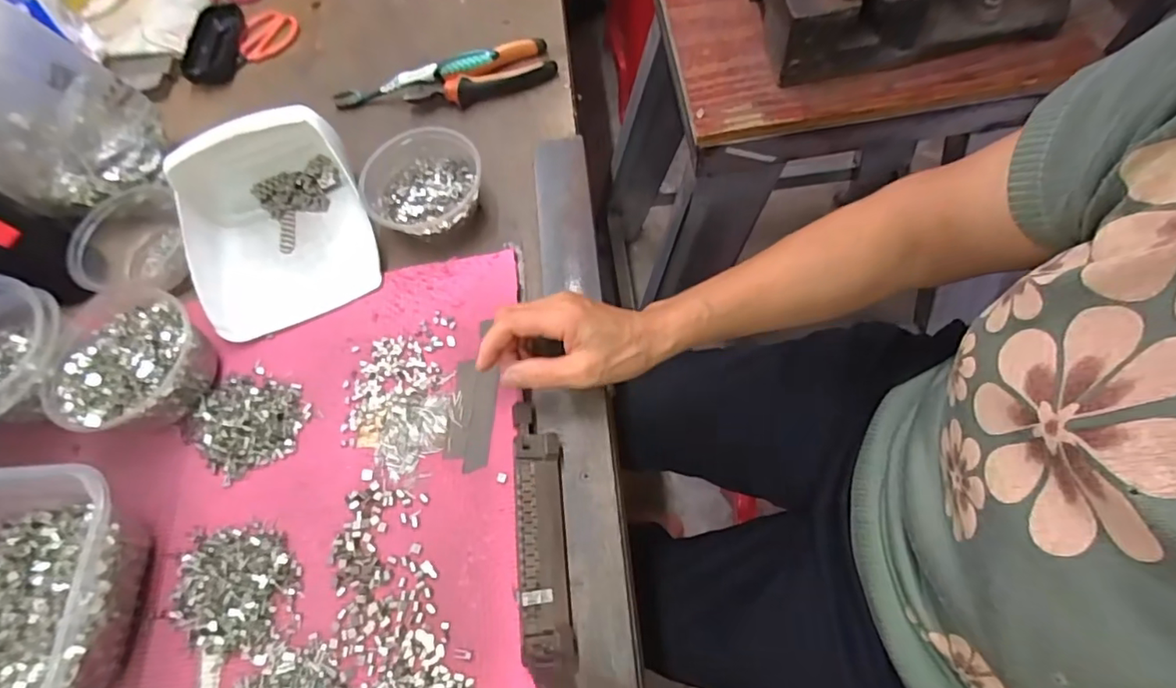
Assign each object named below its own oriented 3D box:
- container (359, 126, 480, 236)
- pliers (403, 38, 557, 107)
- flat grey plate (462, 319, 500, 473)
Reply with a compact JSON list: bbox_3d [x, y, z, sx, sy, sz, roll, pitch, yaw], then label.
[{"bbox_3d":[-0.147,-0.140,0.508,0.100,0.051,0.103,-3,66,7],"label":"container"},{"bbox_3d":[-0.109,-0.271,0.580,0.150,0.026,0.050,-24,65,-3],"label":"pliers"},{"bbox_3d":[-0.082,0.040,0.447,0.020,0.004,0.117,3,66,4],"label":"flat grey plate"}]

